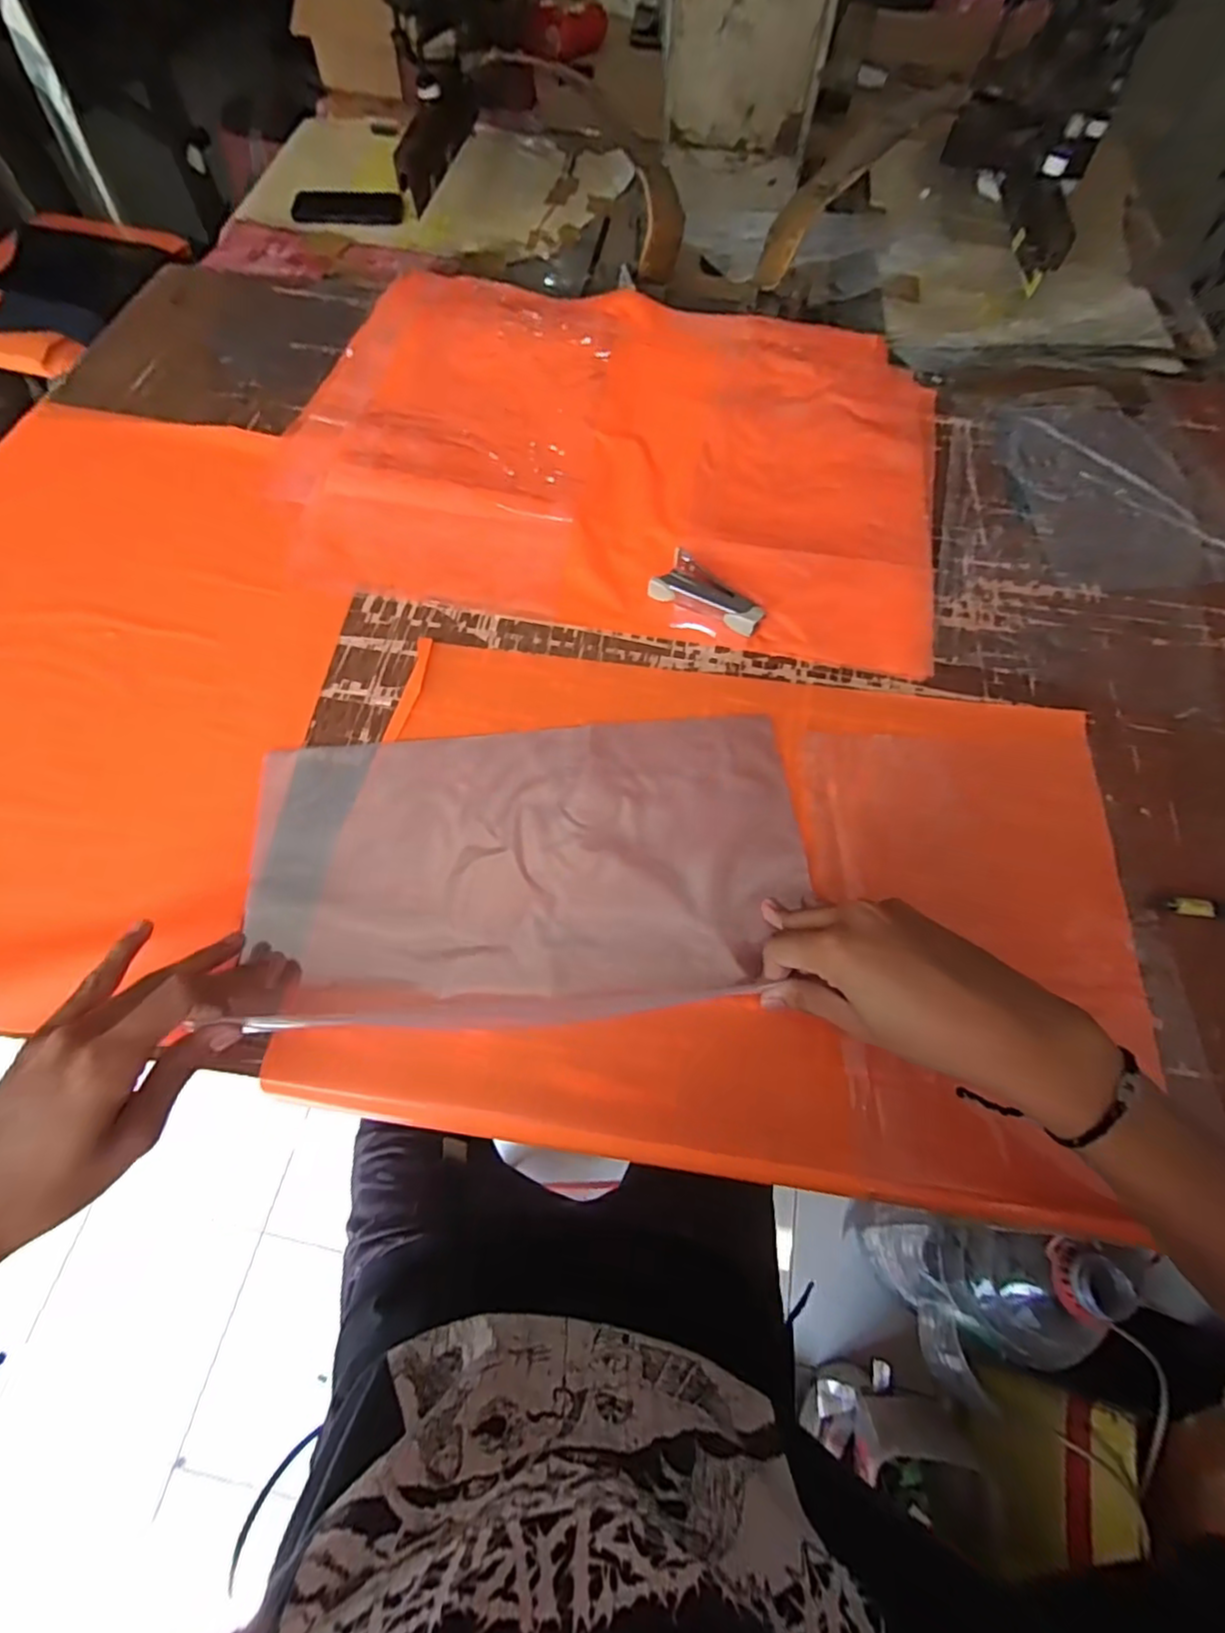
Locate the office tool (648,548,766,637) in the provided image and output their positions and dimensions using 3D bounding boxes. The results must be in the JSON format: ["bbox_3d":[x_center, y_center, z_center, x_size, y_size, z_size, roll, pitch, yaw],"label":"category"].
[{"bbox_3d":[0.079,-0.177,0.481,0.089,0.015,0.042,28,67,11],"label":"office tool"}]

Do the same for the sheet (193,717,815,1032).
[{"bbox_3d":[-0.050,0.028,0.394,0.346,0.019,0.193,-5,65,-4],"label":"sheet"}]

